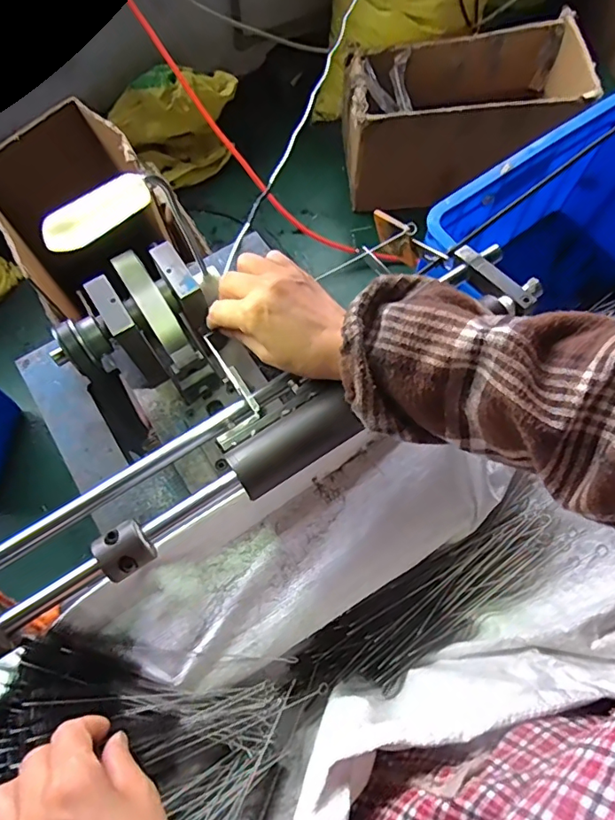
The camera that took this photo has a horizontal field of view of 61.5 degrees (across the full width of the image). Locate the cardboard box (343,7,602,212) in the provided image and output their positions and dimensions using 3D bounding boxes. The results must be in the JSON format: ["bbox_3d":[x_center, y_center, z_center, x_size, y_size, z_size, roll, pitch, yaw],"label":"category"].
[{"bbox_3d":[0.356,-0.691,1.223,0.525,0.249,0.313,-8,69,-2],"label":"cardboard box"}]

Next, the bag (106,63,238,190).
[{"bbox_3d":[-0.322,-0.724,1.301,0.301,0.239,0.147,-22,70,-7],"label":"bag"}]

